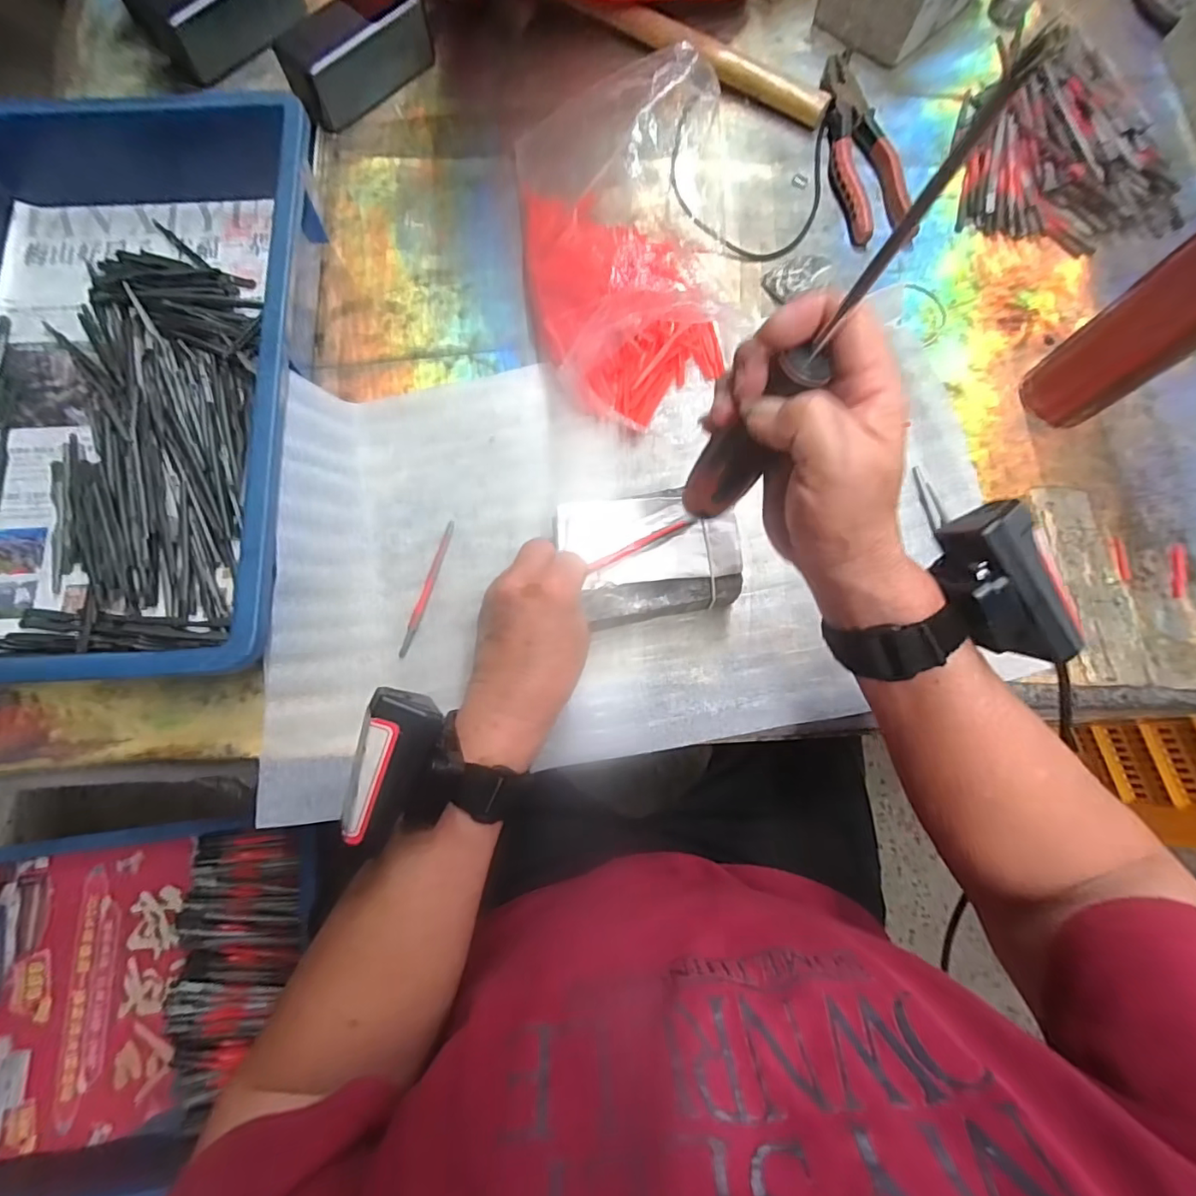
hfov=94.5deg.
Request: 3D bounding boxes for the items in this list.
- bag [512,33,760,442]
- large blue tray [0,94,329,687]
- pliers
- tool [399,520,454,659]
[{"bbox_3d":[0.019,-0.268,0.422,0.147,0.091,0.279,-5,76,-3],"label":"bag"},{"bbox_3d":[-0.352,-0.155,0.392,0.281,0.071,0.429,-2,76,-2],"label":"large blue tray"},{"bbox_3d":[0.232,-0.403,0.496,0.061,0.018,0.196,-11,77,-4],"label":"pliers"},{"bbox_3d":[-0.124,-0.007,0.401,0.007,0.007,0.103,15,76,2],"label":"tool"}]

